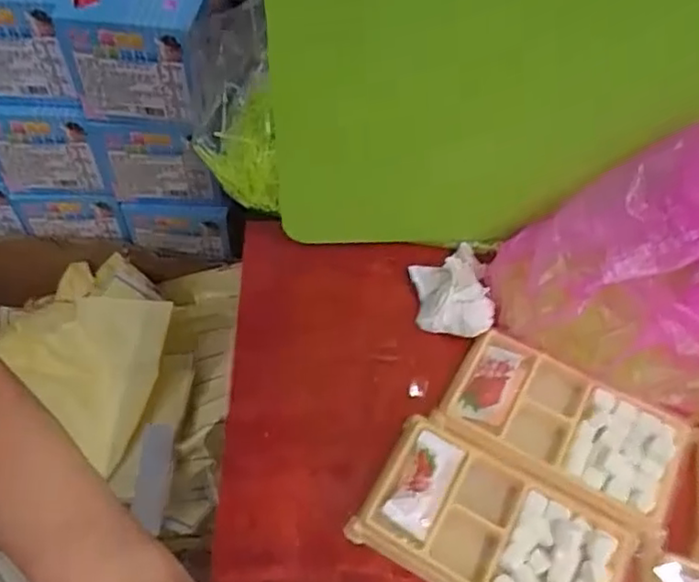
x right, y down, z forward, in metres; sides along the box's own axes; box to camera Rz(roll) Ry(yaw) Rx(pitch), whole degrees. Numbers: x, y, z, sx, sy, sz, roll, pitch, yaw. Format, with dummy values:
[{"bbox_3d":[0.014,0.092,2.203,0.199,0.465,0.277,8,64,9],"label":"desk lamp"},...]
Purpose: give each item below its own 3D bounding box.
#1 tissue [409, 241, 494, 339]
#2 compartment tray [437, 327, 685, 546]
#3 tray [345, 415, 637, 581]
[{"bbox_3d":[0.069,-0.003,0.434,0.049,0.026,0.072,-4,55,-2],"label":"tissue"},{"bbox_3d":[0.126,0.080,0.385,0.133,0.010,0.078,25,59,17],"label":"compartment tray"},{"bbox_3d":[0.077,0.130,0.351,0.137,0.011,0.079,25,59,17],"label":"tray"}]

